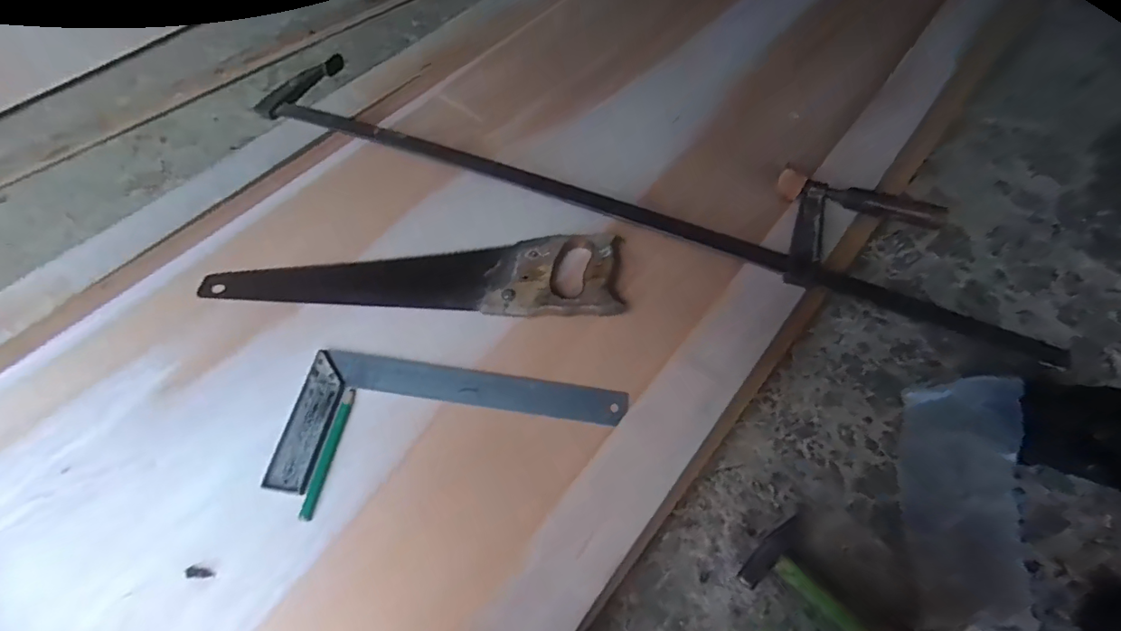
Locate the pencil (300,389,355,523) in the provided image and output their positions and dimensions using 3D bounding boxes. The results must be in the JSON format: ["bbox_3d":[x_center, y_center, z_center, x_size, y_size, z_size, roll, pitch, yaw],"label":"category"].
[{"bbox_3d":[-0.241,0.142,0.531,0.013,0.007,0.134,10,61,5],"label":"pencil"}]

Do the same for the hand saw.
[{"bbox_3d":[-0.180,-0.052,0.623,0.501,0.023,0.115,1,60,-1],"label":"hand saw"}]

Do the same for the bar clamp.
[{"bbox_3d":[0.062,-0.194,0.681,1.071,0.065,0.165,20,62,10],"label":"bar clamp"}]

